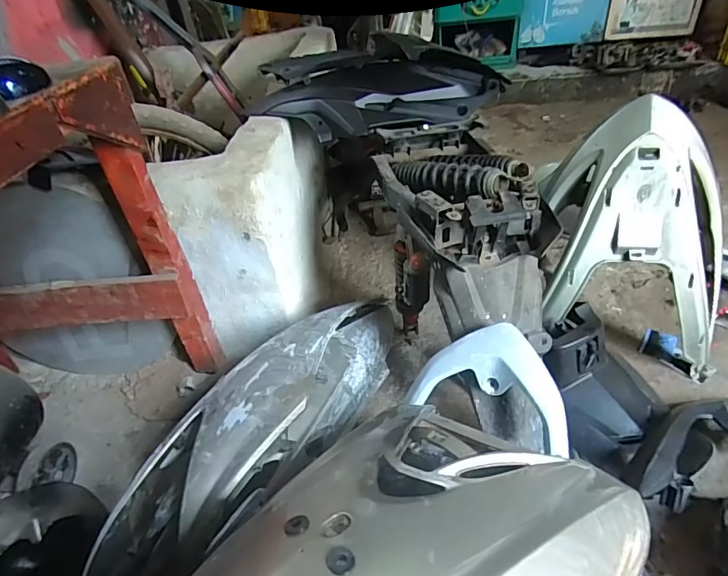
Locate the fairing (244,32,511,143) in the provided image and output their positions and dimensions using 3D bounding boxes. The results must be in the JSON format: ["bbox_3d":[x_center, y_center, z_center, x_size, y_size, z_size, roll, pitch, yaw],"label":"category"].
[{"bbox_3d":[0.027,-0.430,0.988,0.525,0.153,0.255,-3,37,5],"label":"fairing"}]

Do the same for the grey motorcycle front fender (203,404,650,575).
[{"bbox_3d":[0.019,0.245,0.457,0.533,0.093,0.282,-10,34,-31],"label":"grey motorcycle front fender"}]

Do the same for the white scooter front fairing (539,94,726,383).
[{"bbox_3d":[0.504,-0.072,0.879,0.329,0.517,0.128,0,14,13],"label":"white scooter front fairing"}]

